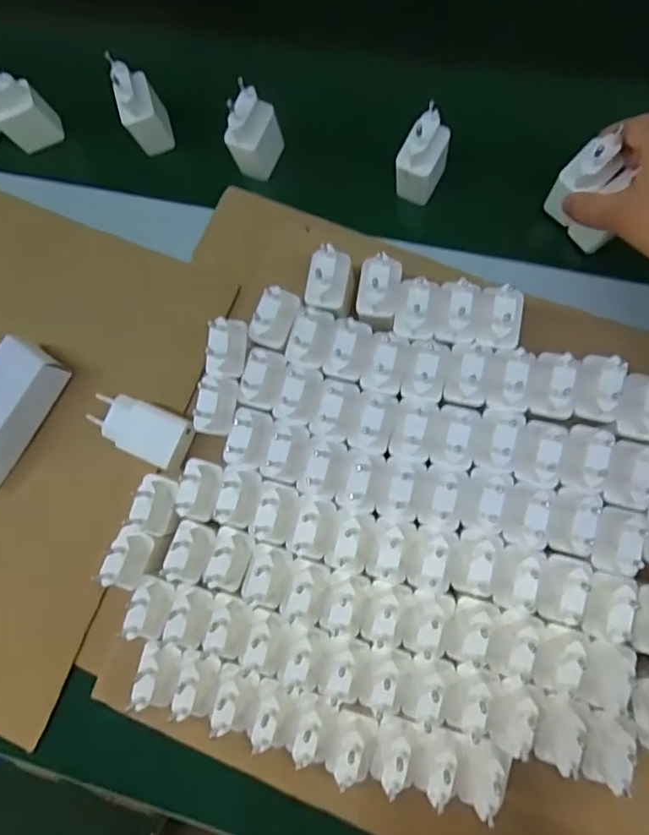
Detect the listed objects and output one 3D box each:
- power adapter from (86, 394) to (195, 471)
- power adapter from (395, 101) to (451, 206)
[{"bbox_3d":[-0.137,0.008,0.420,0.076,0.024,0.038,22,88,9],"label":"power adapter"},{"bbox_3d":[0.072,-0.191,0.410,0.027,0.069,0.042,28,89,9],"label":"power adapter"}]

